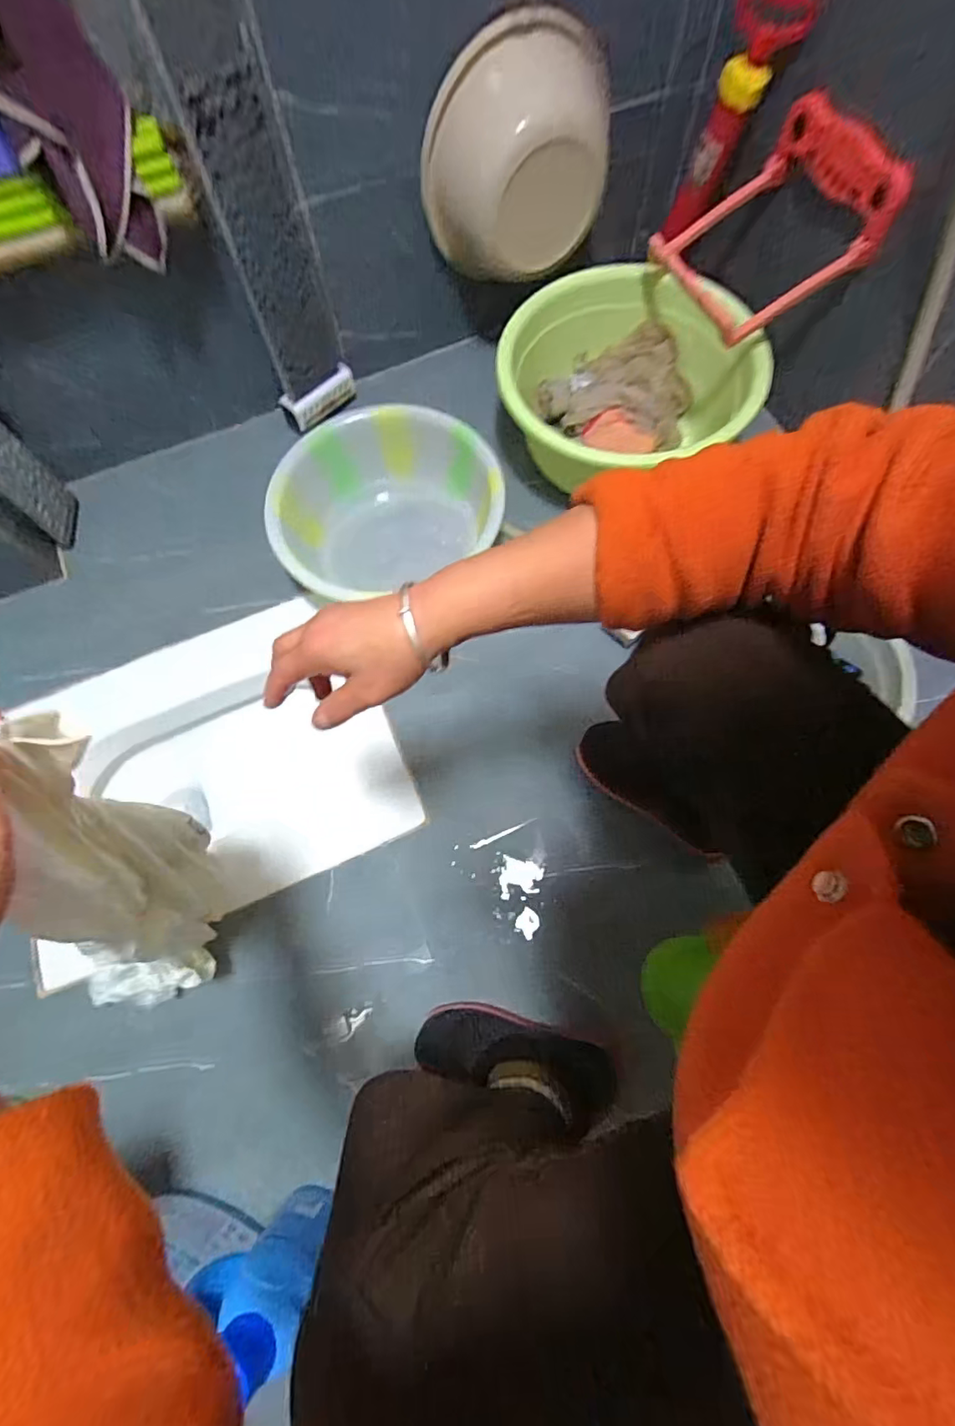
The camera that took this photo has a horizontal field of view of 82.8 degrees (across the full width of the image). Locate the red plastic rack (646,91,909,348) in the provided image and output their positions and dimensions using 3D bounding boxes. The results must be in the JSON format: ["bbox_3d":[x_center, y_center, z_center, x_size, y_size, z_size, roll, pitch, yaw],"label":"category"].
[{"bbox_3d":[0.412,-0.675,0.760,0.253,0.073,0.227,-32,71,25],"label":"red plastic rack"}]

